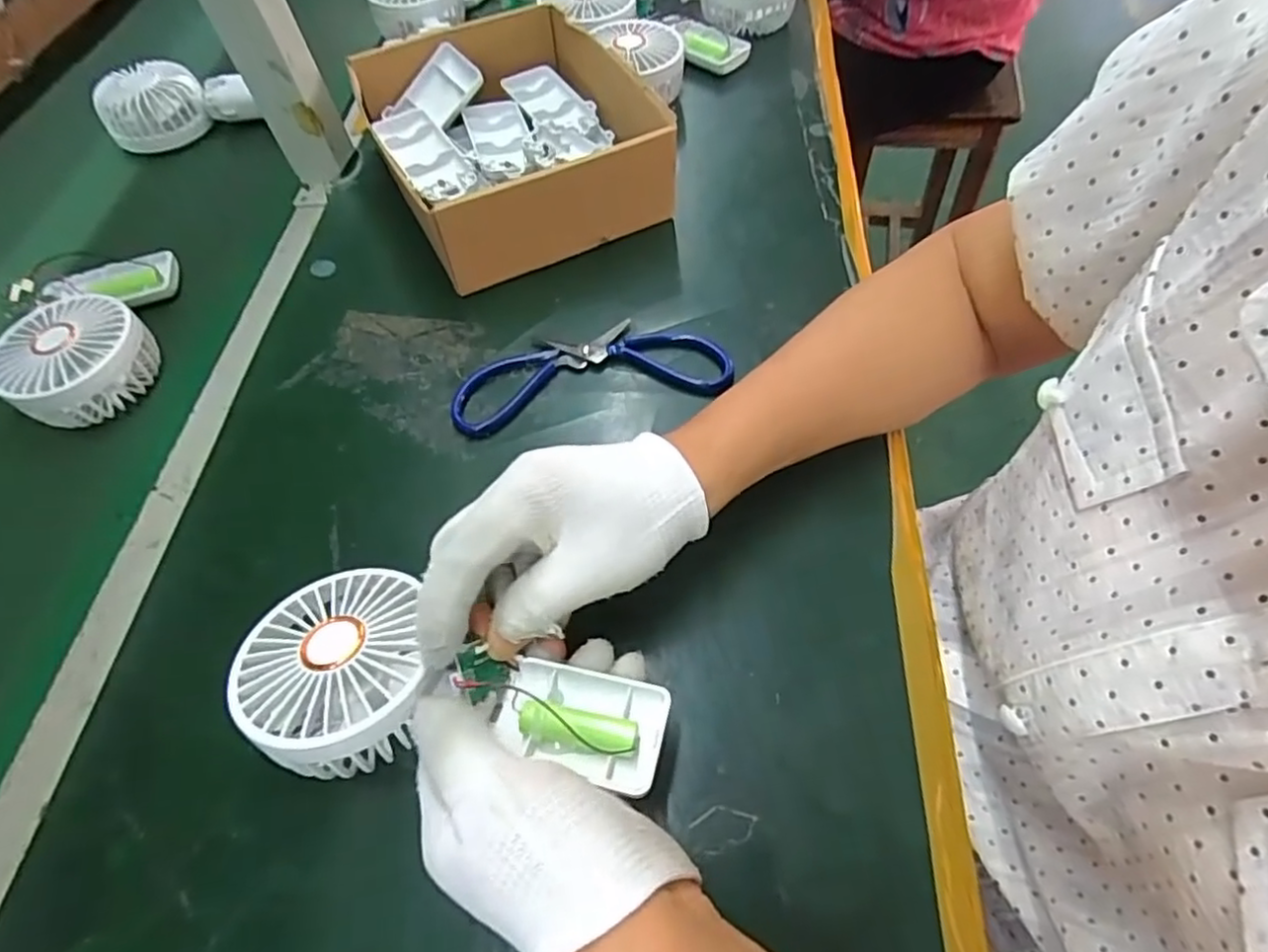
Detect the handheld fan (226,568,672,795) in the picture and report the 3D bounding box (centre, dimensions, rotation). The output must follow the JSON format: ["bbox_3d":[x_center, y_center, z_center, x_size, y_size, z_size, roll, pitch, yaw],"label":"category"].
[{"bbox_3d":[-0.077,0.088,0.292,0.181,0.036,0.086,9,59,3],"label":"handheld fan"}]

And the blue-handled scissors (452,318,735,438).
[{"bbox_3d":[-0.027,-0.069,0.428,0.171,0.017,0.065,-11,58,-4],"label":"blue-handled scissors"}]

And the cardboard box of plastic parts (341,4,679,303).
[{"bbox_3d":[-0.091,-0.252,0.516,0.180,0.075,0.206,-25,60,-12],"label":"cardboard box of plastic parts"}]

